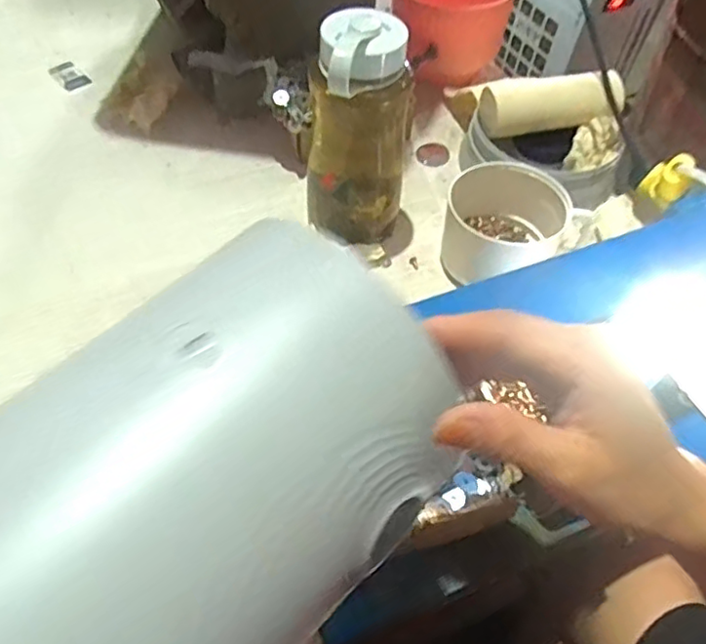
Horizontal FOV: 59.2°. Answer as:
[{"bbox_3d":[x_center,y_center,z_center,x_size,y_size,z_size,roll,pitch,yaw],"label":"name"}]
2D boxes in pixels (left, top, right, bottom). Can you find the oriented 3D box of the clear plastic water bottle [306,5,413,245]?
[{"bbox_3d":[0.008,-0.157,0.542,0.094,0.198,0.093,1,55,-3],"label":"clear plastic water bottle"}]

